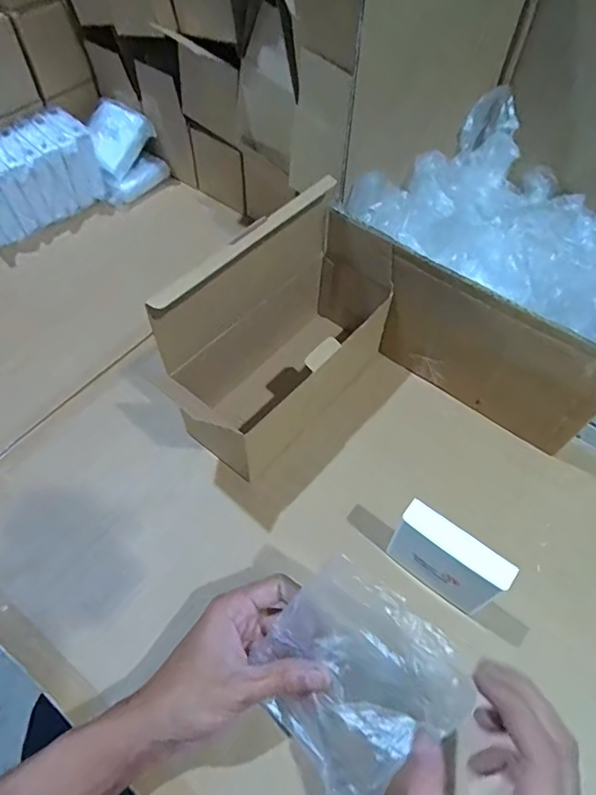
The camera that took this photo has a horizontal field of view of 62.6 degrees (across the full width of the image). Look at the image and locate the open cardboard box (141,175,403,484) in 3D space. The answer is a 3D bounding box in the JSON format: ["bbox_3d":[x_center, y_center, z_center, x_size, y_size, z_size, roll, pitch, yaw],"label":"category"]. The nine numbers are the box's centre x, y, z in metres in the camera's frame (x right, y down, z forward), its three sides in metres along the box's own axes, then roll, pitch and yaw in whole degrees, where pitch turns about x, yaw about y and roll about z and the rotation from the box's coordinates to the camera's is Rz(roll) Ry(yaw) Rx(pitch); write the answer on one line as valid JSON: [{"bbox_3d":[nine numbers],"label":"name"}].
[{"bbox_3d":[-0.006,-0.066,0.459,0.096,0.185,0.231,35,63,19],"label":"open cardboard box"}]

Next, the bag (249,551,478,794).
[{"bbox_3d":[0.033,0.182,0.315,0.114,0.026,0.120,42,99,22],"label":"bag"}]

